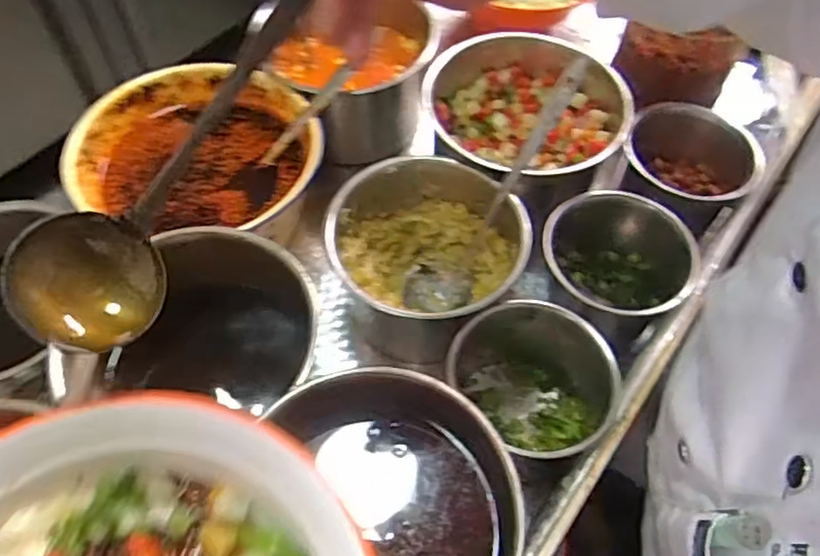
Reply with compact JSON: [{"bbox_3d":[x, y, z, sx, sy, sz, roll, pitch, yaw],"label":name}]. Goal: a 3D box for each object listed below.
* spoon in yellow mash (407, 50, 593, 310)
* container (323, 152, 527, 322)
[{"bbox_3d":[0.070,-0.070,0.525,0.053,0.239,0.042,42,27,26],"label":"spoon in yellow mash"},{"bbox_3d":[0.016,-0.016,0.531,0.153,0.092,0.145,0,54,1],"label":"container"}]

